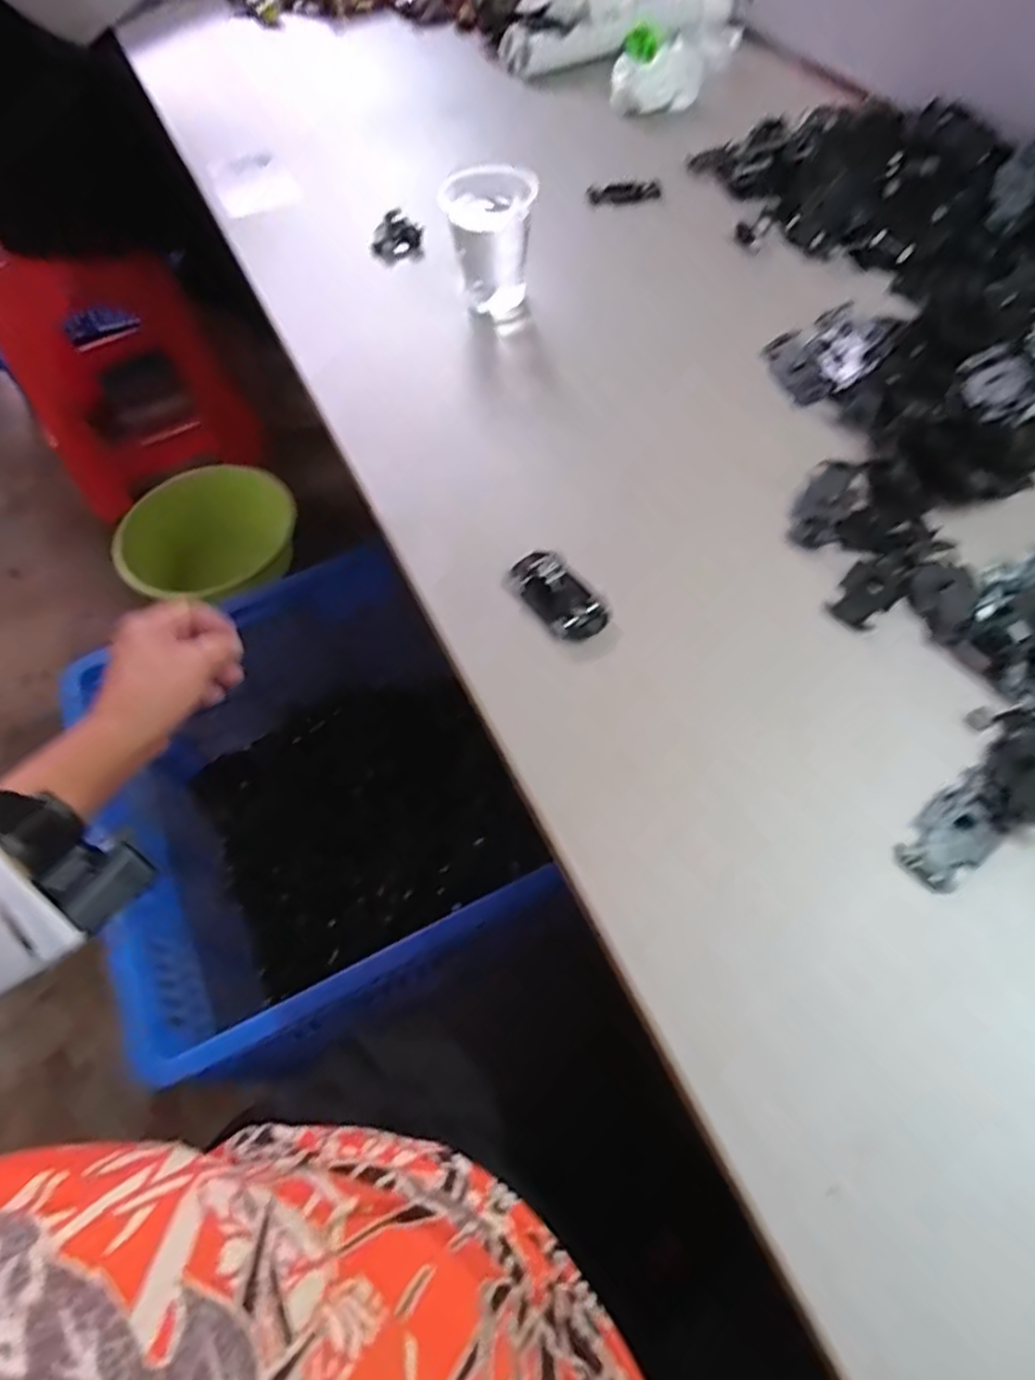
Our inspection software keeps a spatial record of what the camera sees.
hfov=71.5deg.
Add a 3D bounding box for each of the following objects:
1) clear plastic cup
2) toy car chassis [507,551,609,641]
[{"bbox_3d":[-0.018,-0.317,0.520,0.067,0.080,0.065,-6,62,-1],"label":"clear plastic cup"},{"bbox_3d":[0.022,-0.054,0.400,0.029,0.010,0.064,-37,66,-16],"label":"toy car chassis"}]

